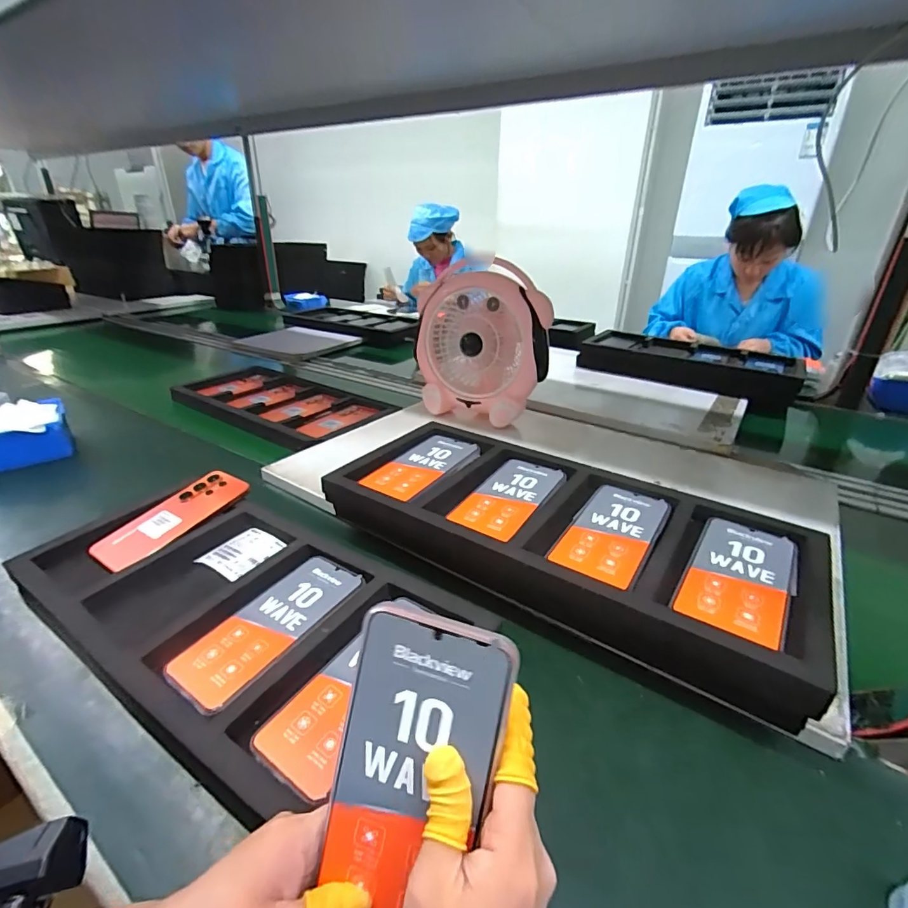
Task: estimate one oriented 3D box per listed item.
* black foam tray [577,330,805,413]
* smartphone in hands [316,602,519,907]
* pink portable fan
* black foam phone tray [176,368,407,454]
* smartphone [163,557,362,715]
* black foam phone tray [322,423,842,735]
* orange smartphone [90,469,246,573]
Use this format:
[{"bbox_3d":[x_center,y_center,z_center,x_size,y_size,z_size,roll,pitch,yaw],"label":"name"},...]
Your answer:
[{"bbox_3d":[0.567,-0.226,1.153,0.478,0.048,0.225,19,32,31],"label":"black foam tray"},{"bbox_3d":[-0.024,0.163,0.232,0.076,0.165,0.008,13,2,14],"label":"smartphone in hands"},{"bbox_3d":[0.045,-0.184,0.852,0.242,0.278,0.081,13,29,22],"label":"pink portable fan"},{"bbox_3d":[-0.372,-0.107,0.990,0.493,0.034,0.240,18,31,30],"label":"black foam phone tray"},{"bbox_3d":[-0.168,0.158,0.436,0.075,0.012,0.170,18,31,30],"label":"smartphone"},{"bbox_3d":[0.106,0.084,0.519,0.487,0.083,0.238,17,34,30],"label":"black foam phone tray"},{"bbox_3d":[-0.345,0.077,0.578,0.079,0.007,0.170,22,44,23],"label":"orange smartphone"}]

